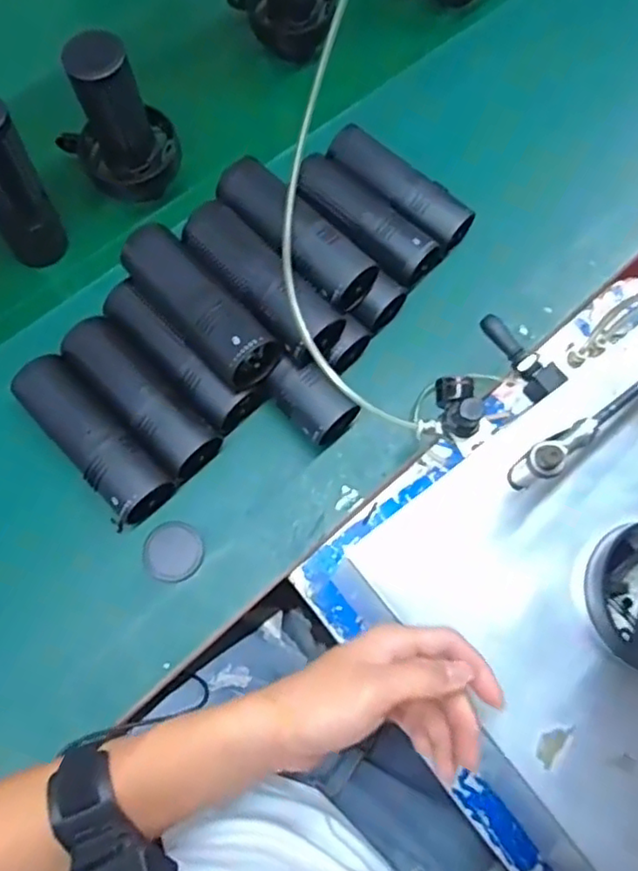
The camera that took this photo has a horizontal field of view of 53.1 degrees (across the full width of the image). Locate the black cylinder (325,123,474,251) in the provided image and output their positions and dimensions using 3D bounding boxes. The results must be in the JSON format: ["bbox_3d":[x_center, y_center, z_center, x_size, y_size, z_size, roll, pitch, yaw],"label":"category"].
[{"bbox_3d":[0.079,-0.251,0.649,0.159,0.041,0.051,36,72,12],"label":"black cylinder"}]

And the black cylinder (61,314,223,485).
[{"bbox_3d":[-0.165,-0.034,0.586,0.058,0.052,0.170,-43,80,-15],"label":"black cylinder"}]

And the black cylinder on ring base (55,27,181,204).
[{"bbox_3d":[-0.196,-0.303,0.606,0.110,0.153,0.083,-20,75,-10],"label":"black cylinder on ring base"}]

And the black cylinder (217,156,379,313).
[{"bbox_3d":[-0.027,-0.184,0.583,0.168,0.050,0.062,42,74,9],"label":"black cylinder"}]

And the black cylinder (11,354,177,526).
[{"bbox_3d":[-0.201,0.003,0.570,0.055,0.050,0.166,-42,79,-15],"label":"black cylinder"}]

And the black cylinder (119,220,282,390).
[{"bbox_3d":[-0.110,-0.114,0.561,0.059,0.066,0.170,-41,79,-15],"label":"black cylinder"}]

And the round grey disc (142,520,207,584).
[{"bbox_3d":[-0.127,0.104,0.563,0.053,0.011,0.051,1,72,-4],"label":"round grey disc"}]

